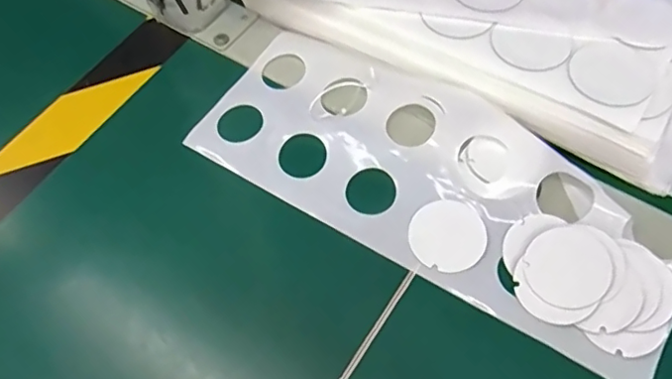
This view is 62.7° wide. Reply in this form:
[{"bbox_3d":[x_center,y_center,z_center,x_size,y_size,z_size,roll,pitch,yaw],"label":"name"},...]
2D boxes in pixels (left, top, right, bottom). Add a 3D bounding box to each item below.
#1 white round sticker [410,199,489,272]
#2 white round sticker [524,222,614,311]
[{"bbox_3d":[0.060,0.024,0.296,0.038,0.004,0.040,-1,61,3],"label":"white round sticker"},{"bbox_3d":[0.118,0.038,0.279,0.041,0.005,0.040,-35,65,-16],"label":"white round sticker"}]

